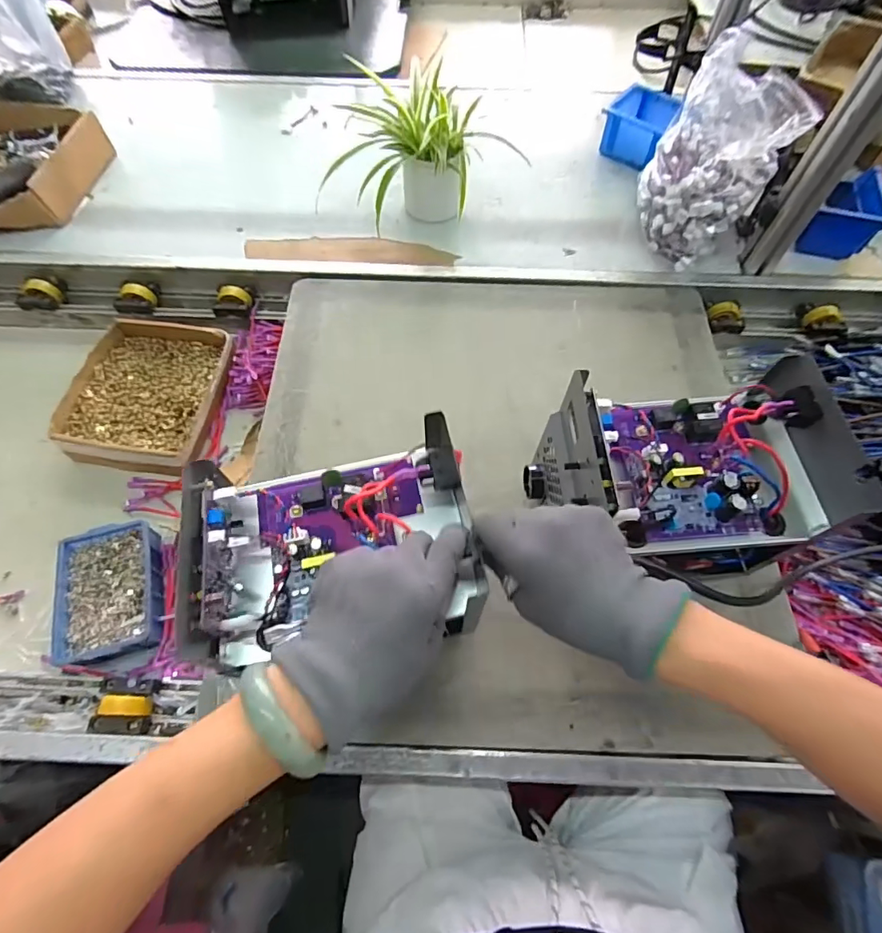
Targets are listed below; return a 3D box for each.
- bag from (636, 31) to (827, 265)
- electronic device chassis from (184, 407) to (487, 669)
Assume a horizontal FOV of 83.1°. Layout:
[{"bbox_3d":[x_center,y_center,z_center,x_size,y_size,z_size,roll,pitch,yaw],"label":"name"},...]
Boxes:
[{"bbox_3d":[0.360,-0.409,0.689,0.136,0.209,0.161,-30,67,-15],"label":"bag"},{"bbox_3d":[-0.082,0.059,0.389,0.211,0.084,0.145,-7,63,-4],"label":"electronic device chassis"}]

